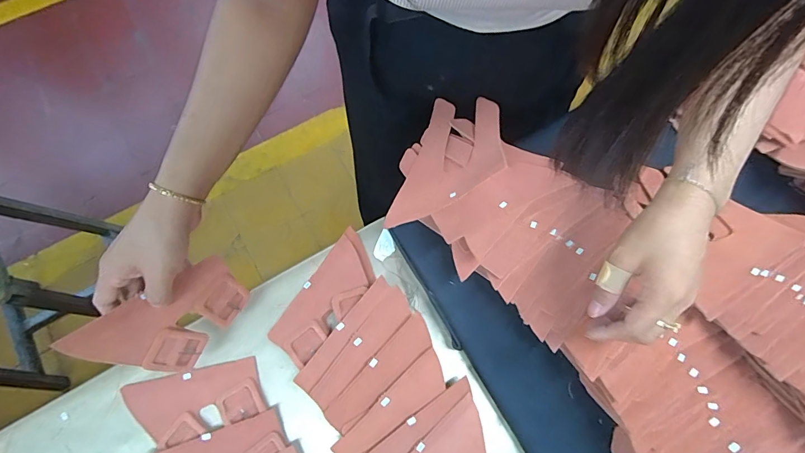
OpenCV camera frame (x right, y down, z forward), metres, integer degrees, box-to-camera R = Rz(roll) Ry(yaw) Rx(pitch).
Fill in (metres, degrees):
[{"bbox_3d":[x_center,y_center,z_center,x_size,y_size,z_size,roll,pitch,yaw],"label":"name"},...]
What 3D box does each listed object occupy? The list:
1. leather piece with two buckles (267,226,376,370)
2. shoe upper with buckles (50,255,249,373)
[{"bbox_3d":[-0.089,0.083,0.482,0.069,0.017,0.156,31,74,10],"label":"leather piece with two buckles"},{"bbox_3d":[-0.229,0.097,0.403,0.142,0.102,0.012,-43,37,-25],"label":"shoe upper with buckles"}]

